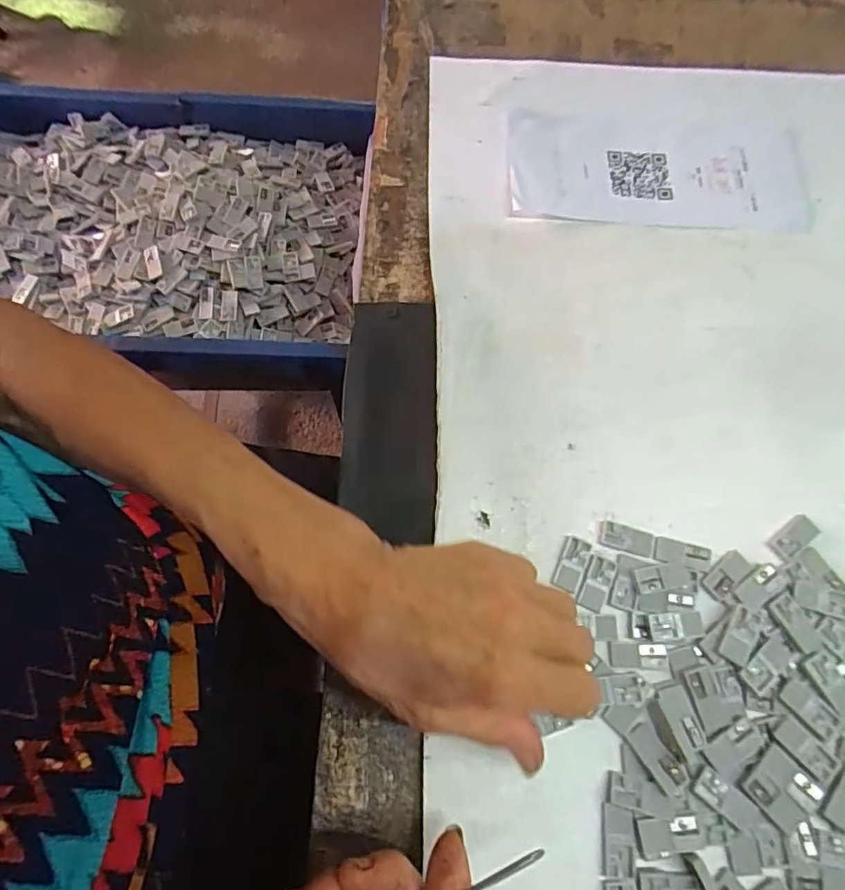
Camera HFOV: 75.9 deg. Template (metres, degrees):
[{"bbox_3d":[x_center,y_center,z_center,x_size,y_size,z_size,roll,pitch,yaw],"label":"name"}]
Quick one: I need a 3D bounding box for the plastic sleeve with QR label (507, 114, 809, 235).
[{"bbox_3d":[0.160,-0.193,0.375,0.203,0.008,0.093,2,70,-1],"label":"plastic sleeve with QR label"}]

